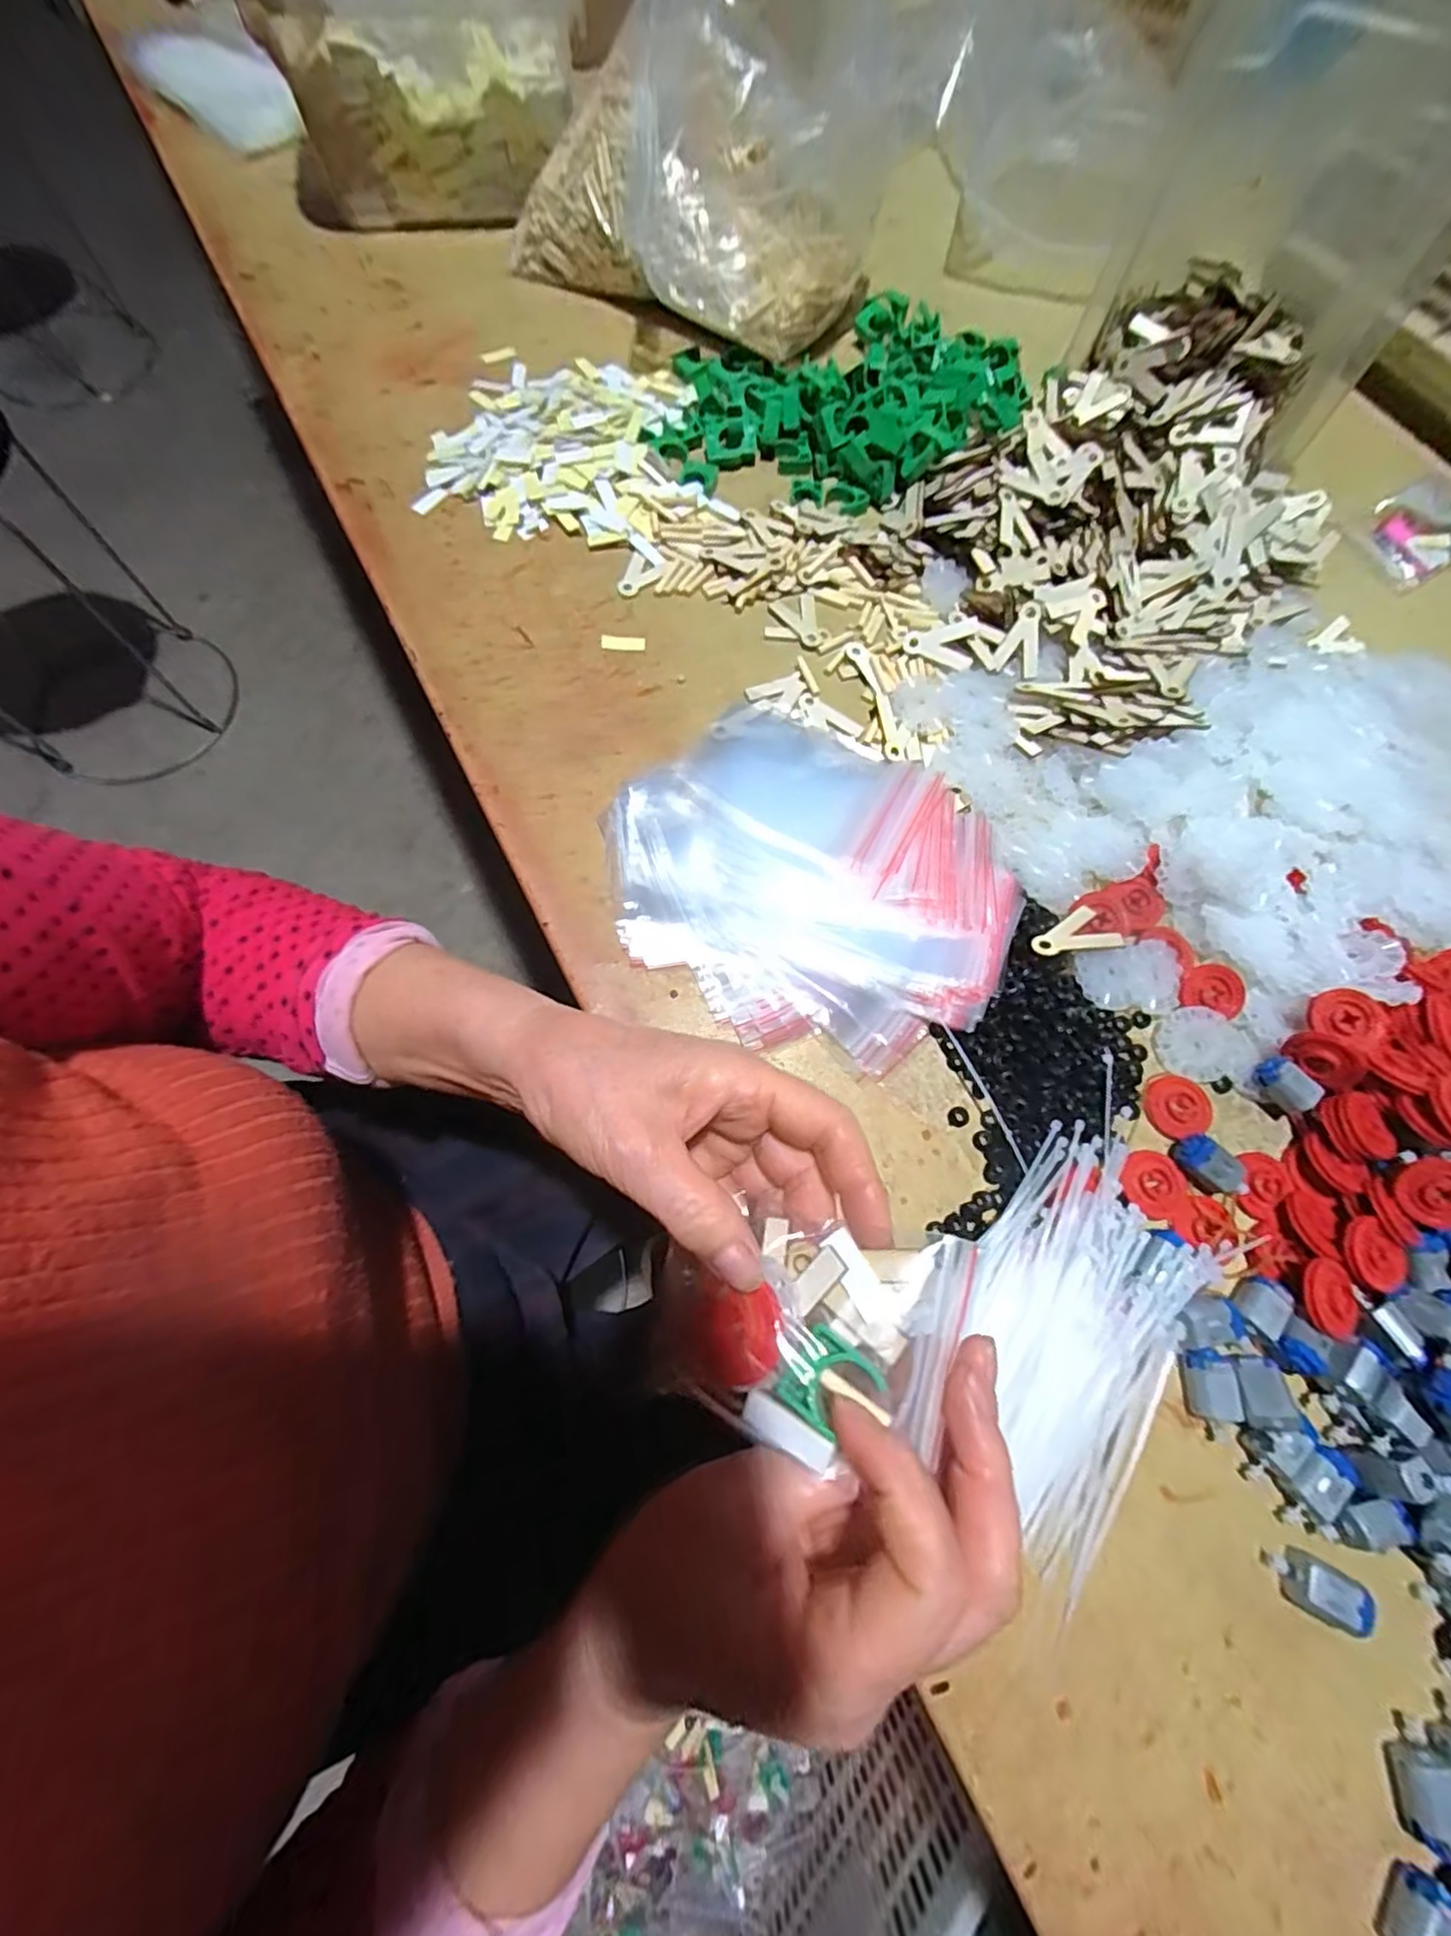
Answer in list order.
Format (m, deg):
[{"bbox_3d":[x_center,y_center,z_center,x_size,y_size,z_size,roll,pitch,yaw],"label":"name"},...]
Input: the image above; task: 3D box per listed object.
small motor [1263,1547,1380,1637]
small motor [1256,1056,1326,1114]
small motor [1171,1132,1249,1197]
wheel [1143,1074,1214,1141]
[{"bbox_3d":[0.247,0.257,0.269,0.031,0.016,0.020,29,74,8],"label":"small motor"},{"bbox_3d":[0.292,0.061,0.338,0.017,0.015,0.028,-34,76,-11],"label":"small motor"},{"bbox_3d":[0.242,0.100,0.324,0.018,0.015,0.034,-41,77,-12],"label":"small motor"},{"bbox_3d":[0.237,0.072,0.339,0.032,0.004,0.031,0,72,-1],"label":"wheel"}]

